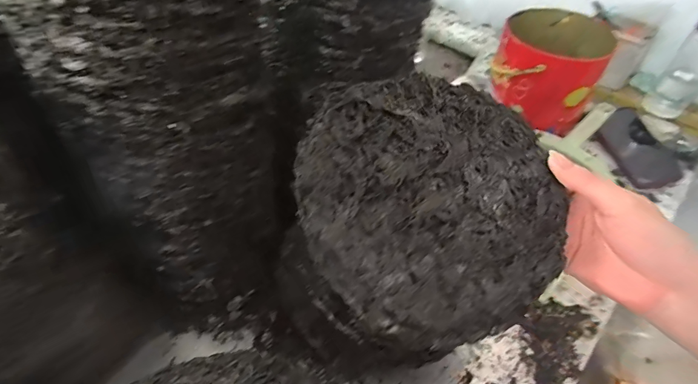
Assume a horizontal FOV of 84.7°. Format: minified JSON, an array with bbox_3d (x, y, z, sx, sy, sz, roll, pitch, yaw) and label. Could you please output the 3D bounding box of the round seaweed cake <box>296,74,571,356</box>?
[{"bbox_3d":[0.060,0.001,0.272,0.184,0.010,0.188,4,70,-10],"label":"round seaweed cake"}]

